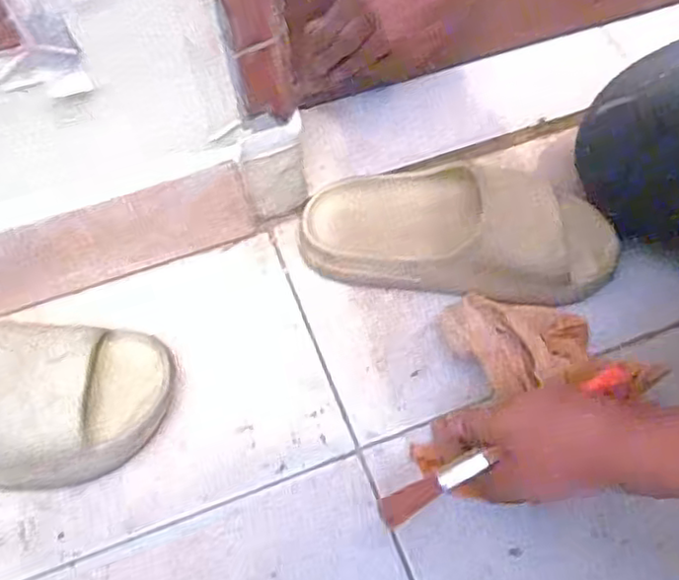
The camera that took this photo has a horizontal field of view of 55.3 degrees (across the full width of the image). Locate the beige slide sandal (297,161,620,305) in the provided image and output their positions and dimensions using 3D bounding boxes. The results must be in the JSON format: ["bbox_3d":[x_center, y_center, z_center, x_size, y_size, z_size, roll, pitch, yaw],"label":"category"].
[{"bbox_3d":[0.099,-0.054,0.551,0.254,0.062,0.115,5,61,2],"label":"beige slide sandal"}]

